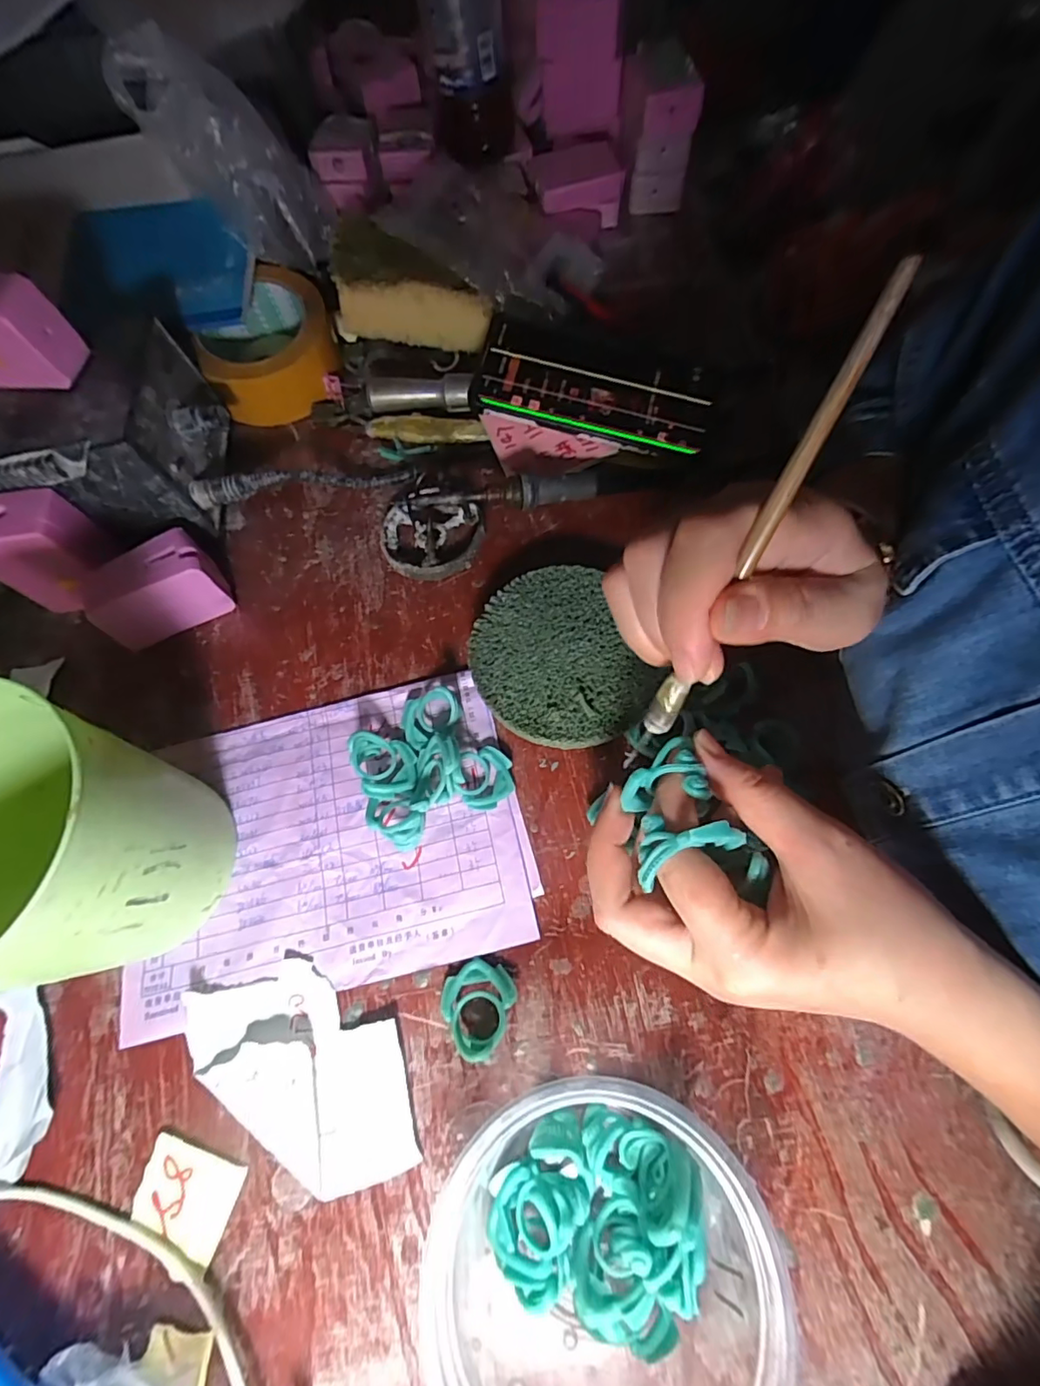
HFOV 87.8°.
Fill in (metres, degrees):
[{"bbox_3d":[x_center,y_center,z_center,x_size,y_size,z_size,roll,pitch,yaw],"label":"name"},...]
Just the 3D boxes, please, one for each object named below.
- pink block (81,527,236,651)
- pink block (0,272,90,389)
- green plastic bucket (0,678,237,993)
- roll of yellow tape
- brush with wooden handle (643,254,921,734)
[{"bbox_3d":[-0.217,-0.062,0.327,0.067,0.047,0.034,-26,69,-9],"label":"pink block"},{"bbox_3d":[-0.281,-0.194,0.291,0.065,0.046,0.030,10,68,6],"label":"pink block"},{"bbox_3d":[-0.205,0.068,0.236,0.114,0.113,0.107,-1,68,1],"label":"green plastic bucket"},{"bbox_3d":[-0.185,-0.259,0.401,0.093,0.048,0.094,-19,69,-6],"label":"roll of yellow tape"},{"bbox_3d":[0.069,-0.041,0.160,0.009,0.140,0.004,29,34,13],"label":"brush with wooden handle"}]

